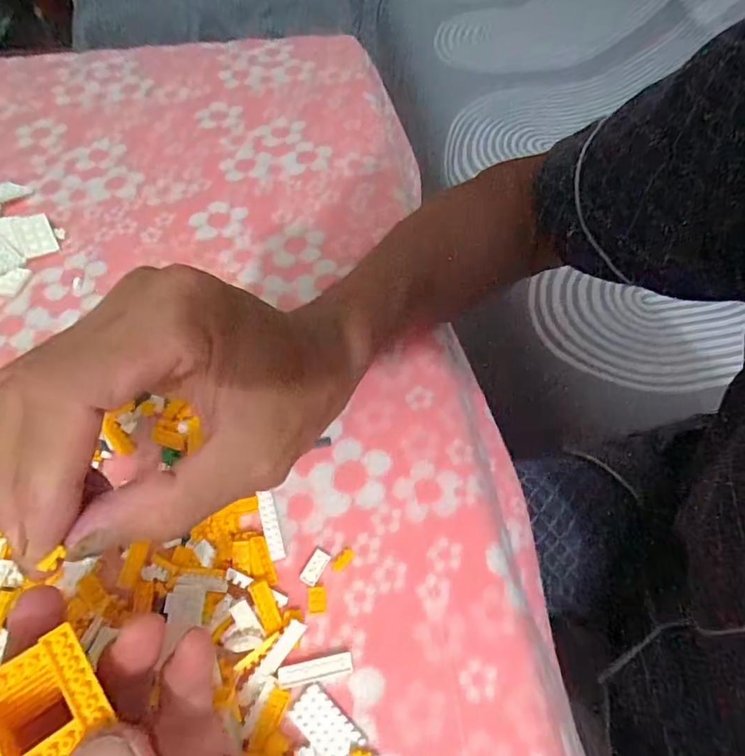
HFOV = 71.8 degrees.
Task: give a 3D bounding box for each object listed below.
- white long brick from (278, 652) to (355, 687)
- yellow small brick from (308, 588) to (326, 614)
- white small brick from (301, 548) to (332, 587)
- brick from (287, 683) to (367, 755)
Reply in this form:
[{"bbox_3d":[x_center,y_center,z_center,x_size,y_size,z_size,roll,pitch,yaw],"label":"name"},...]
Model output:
[{"bbox_3d":[-0.025,0.128,0.226,0.032,0.005,0.008,-11,57,-6],"label":"white long brick"},{"bbox_3d":[-0.026,0.104,0.242,0.008,0.004,0.012,-5,57,-3],"label":"yellow small brick"},{"bbox_3d":[-0.028,0.092,0.251,0.009,0.005,0.016,25,61,16],"label":"white small brick"},{"bbox_3d":[-0.019,0.144,0.213,0.031,0.004,0.016,37,64,22],"label":"brick"}]

